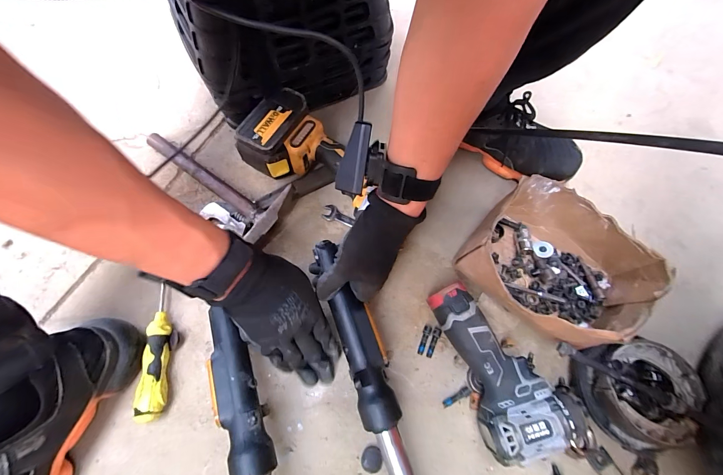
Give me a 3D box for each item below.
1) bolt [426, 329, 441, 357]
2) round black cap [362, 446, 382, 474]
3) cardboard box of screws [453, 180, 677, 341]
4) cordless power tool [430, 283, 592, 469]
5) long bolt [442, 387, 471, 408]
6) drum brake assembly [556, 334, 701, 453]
[{"bbox_3d":[0.094,0.138,0.400,0.009,0.007,0.038,21,68,7],"label":"bolt"},{"bbox_3d":[0.012,0.253,0.351,0.022,0.008,0.024,1,67,-1],"label":"round black cap"},{"bbox_3d":[0.247,0.035,0.400,0.192,0.100,0.193,39,71,14],"label":"cardboard box of screws"},{"bbox_3d":[0.165,0.150,0.373,0.102,0.055,0.196,-16,65,-10],"label":"cordless power tool"},{"bbox_3d":[0.116,0.197,0.378,0.038,0.006,0.009,-25,70,-12],"label":"long bolt"},{"bbox_3d":[0.311,0.167,0.366,0.117,0.063,0.138,-26,70,-12],"label":"drum brake assembly"}]

